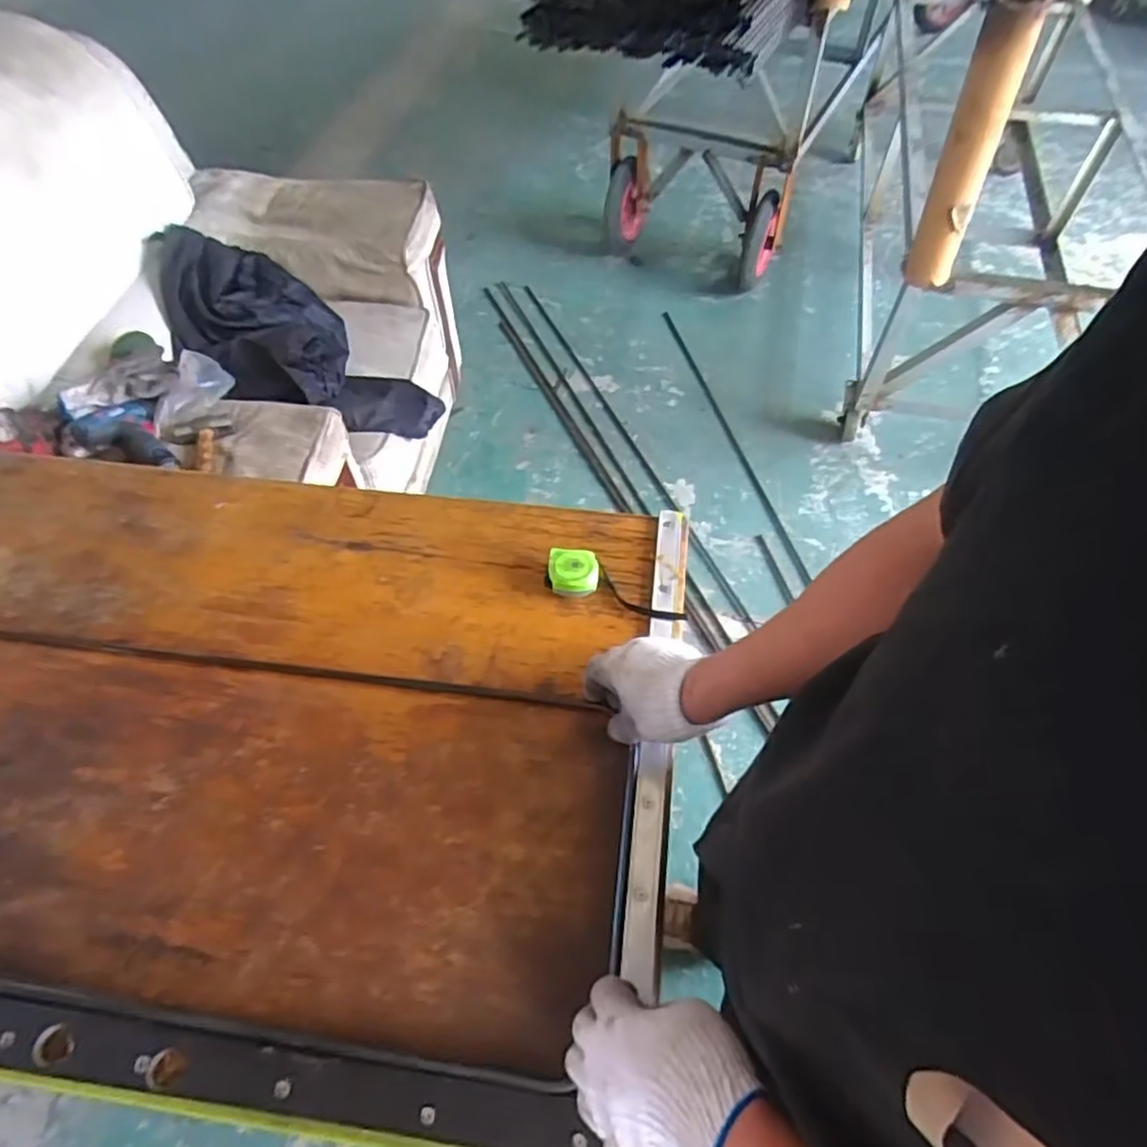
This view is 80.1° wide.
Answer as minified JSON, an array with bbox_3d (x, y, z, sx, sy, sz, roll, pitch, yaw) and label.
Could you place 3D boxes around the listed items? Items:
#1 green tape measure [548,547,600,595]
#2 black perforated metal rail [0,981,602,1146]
[{"bbox_3d":[0.000,-0.001,0.790,0.058,0.036,0.052,2,57,3],"label":"green tape measure"},{"bbox_3d":[-0.407,0.390,0.566,0.845,0.012,0.061,6,57,5],"label":"black perforated metal rail"}]

